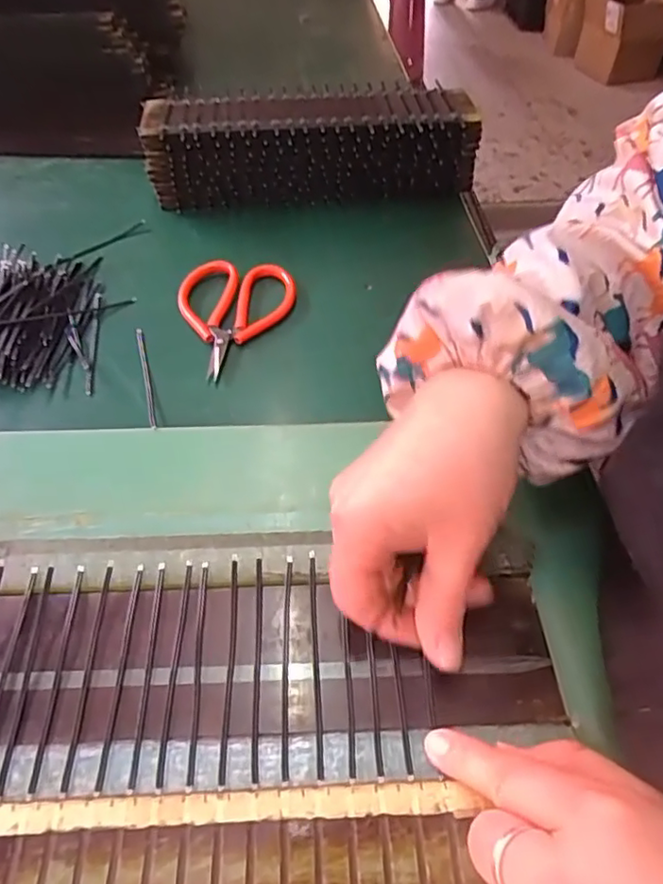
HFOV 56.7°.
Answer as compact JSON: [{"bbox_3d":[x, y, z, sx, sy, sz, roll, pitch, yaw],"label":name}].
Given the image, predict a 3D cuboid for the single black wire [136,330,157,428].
[{"bbox_3d":[-0.118,-0.044,0.391,0.005,0.004,0.100,-14,51,-11],"label":"single black wire"}]

